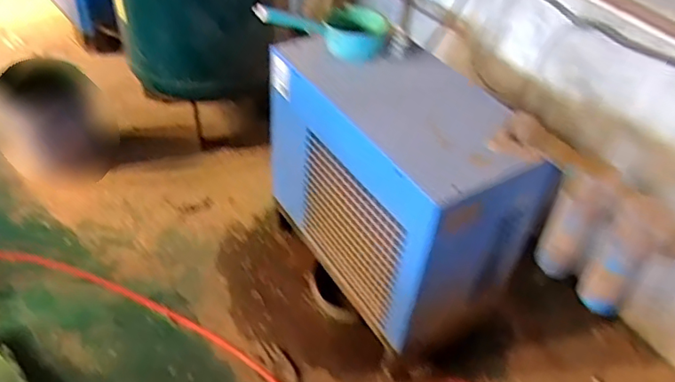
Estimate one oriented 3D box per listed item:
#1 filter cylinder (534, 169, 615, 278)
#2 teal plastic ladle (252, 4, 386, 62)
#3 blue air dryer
[{"bbox_3d":[0.495,0.075,1.197,0.102,0.285,0.072,28,47,21],"label":"filter cylinder"},{"bbox_3d":[-0.038,-0.454,1.522,0.350,0.127,0.178,0,44,-8],"label":"teal plastic ladle"},{"bbox_3d":[0.146,-0.042,1.554,0.369,0.550,0.714,-20,49,-26],"label":"blue air dryer"}]

